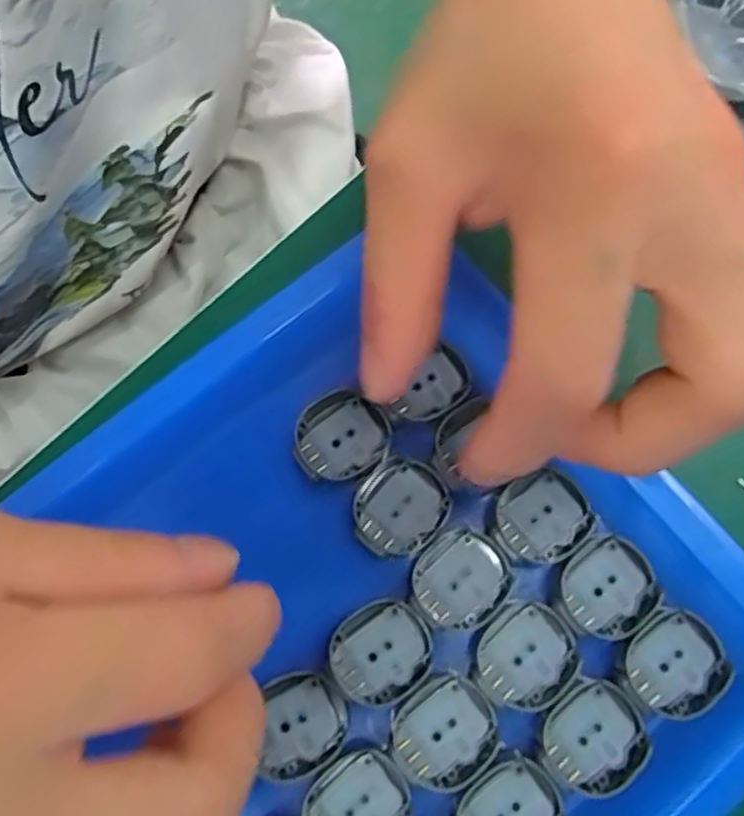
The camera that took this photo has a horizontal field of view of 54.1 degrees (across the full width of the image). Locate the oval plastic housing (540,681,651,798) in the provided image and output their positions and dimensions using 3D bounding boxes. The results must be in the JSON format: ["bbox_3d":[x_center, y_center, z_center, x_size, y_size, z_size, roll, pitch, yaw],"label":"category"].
[{"bbox_3d":[0.059,0.088,0.193,0.026,0.006,0.026,-35,78,-7],"label":"oval plastic housing"}]

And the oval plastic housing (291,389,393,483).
[{"bbox_3d":[-0.009,0.008,0.216,0.028,0.006,0.025,-30,78,-7],"label":"oval plastic housing"}]

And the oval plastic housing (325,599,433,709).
[{"bbox_3d":[0.002,0.067,0.200,0.028,0.004,0.025,-33,78,-7],"label":"oval plastic housing"}]

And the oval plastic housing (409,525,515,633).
[{"bbox_3d":[0.025,0.049,0.205,0.028,0.004,0.026,-39,79,-8],"label":"oval plastic housing"}]

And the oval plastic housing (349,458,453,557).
[{"bbox_3d":[0.008,0.029,0.211,0.028,0.004,0.026,-31,78,-7],"label":"oval plastic housing"}]

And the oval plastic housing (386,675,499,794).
[{"bbox_3d":[0.019,0.087,0.194,0.028,0.006,0.025,-38,79,-8],"label":"oval plastic housing"}]

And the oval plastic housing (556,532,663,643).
[{"bbox_3d":[0.065,0.050,0.203,0.028,0.006,0.025,-27,77,-6],"label":"oval plastic housing"}]

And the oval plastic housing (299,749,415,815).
[{"bbox_3d":[-0.004,0.106,0.190,0.025,0.005,0.028,42,80,10],"label":"oval plastic housing"}]

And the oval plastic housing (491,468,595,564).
[{"bbox_3d":[0.048,0.032,0.210,0.027,0.005,0.025,-37,78,-8],"label":"oval plastic housing"}]

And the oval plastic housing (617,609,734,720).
[{"bbox_3d":[0.082,0.069,0.196,0.025,0.005,0.027,42,80,10],"label":"oval plastic housing"}]

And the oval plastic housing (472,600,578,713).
[{"bbox_3d":[0.042,0.069,0.200,0.026,0.004,0.027,40,80,10],"label":"oval plastic housing"}]

